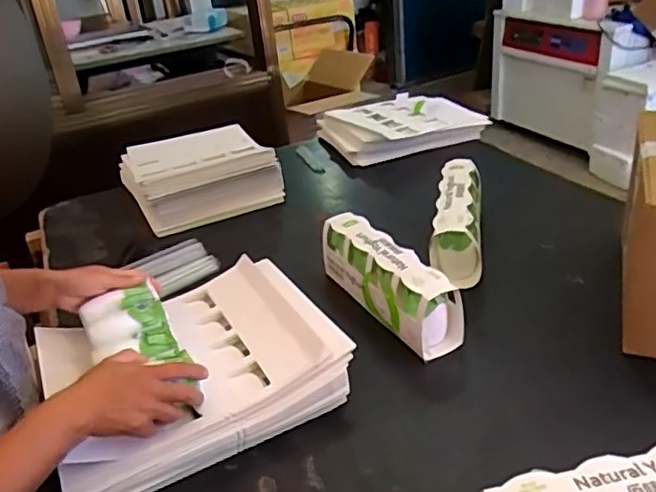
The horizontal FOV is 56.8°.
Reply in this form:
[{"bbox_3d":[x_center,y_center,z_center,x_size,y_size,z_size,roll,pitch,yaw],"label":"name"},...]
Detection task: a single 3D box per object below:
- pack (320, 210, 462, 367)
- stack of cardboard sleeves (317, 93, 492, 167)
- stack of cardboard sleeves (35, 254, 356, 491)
[{"bbox_3d":[0.085,0.046,0.877,0.078,0.111,0.264,-22,33,-24],"label":"pack"},{"bbox_3d":[0.174,-0.304,1.496,0.363,0.082,0.270,-13,31,-11],"label":"stack of cardboard sleeves"},{"bbox_3d":[-0.174,0.155,0.771,0.330,0.090,0.296,-20,33,-22],"label":"stack of cardboard sleeves"}]

